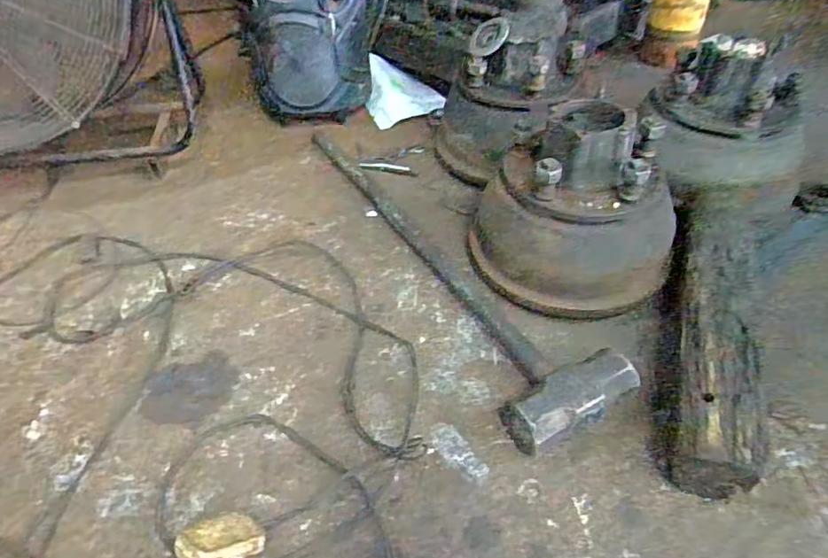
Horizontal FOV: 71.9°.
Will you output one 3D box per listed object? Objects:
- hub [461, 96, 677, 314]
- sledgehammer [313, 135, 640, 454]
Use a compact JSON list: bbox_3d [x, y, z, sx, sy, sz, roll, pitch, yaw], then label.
[{"bbox_3d":[0.246,-0.105,0.854,0.292,0.230,0.261,19,49,22],"label":"hub"},{"bbox_3d":[0.027,-0.084,0.997,0.176,0.066,0.866,-20,47,-17],"label":"sledgehammer"}]

